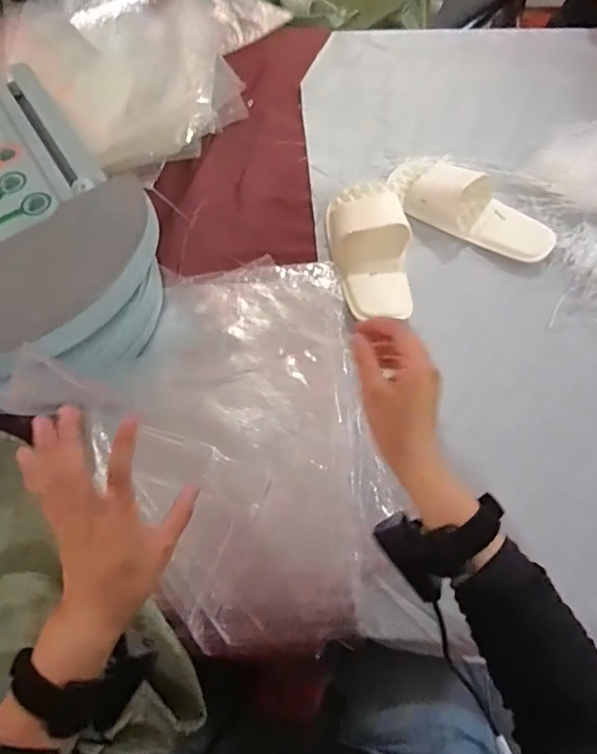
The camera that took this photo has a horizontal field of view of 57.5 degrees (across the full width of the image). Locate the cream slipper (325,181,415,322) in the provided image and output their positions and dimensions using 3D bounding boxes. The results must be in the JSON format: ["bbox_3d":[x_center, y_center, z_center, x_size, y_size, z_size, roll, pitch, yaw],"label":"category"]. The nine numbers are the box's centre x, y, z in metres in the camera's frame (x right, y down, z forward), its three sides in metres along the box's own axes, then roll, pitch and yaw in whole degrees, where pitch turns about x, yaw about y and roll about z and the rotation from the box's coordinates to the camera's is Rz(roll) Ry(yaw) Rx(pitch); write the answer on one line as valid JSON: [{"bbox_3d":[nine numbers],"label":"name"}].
[{"bbox_3d":[0.096,-0.167,0.710,0.098,0.051,0.220,-8,63,-3],"label":"cream slipper"}]

